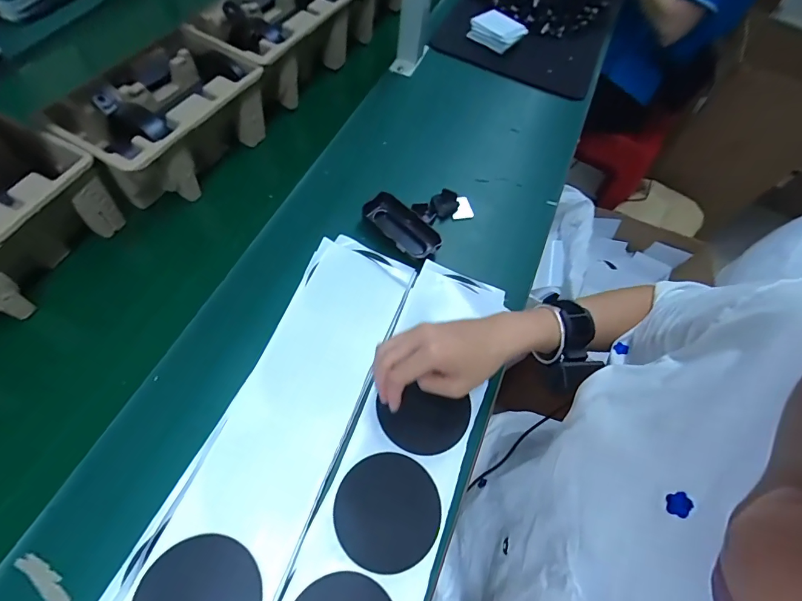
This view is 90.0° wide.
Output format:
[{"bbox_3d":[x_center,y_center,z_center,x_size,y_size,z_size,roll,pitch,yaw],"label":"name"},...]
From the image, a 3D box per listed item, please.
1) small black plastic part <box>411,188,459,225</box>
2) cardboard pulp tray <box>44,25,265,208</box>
[{"bbox_3d":[0.049,-0.130,0.555,0.052,0.028,0.041,-38,67,-24],"label":"small black plastic part"},{"bbox_3d":[-0.294,-0.223,0.518,0.139,0.108,0.219,27,60,13],"label":"cardboard pulp tray"}]

